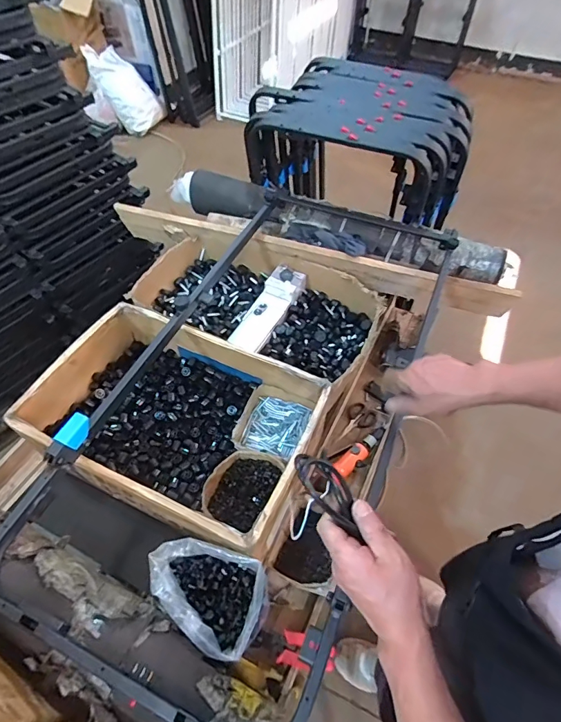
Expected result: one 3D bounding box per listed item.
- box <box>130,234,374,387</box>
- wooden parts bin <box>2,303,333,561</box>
[{"bbox_3d":[-0.061,-0.145,1.069,0.578,0.123,0.291,21,56,14],"label":"box"},{"bbox_3d":[-0.210,0.112,0.843,0.541,0.142,0.357,22,57,15],"label":"wooden parts bin"}]

